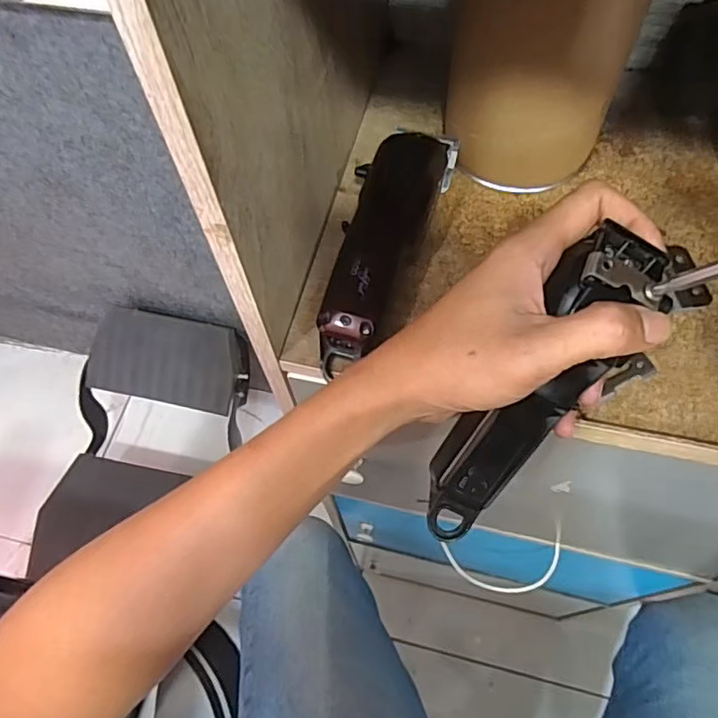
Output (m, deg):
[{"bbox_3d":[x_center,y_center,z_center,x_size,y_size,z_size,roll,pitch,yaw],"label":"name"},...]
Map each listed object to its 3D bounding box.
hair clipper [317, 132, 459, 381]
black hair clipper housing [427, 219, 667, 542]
[{"bbox_3d":[0.015,-0.078,0.353,0.049,0.038,0.163,17,65,11],"label":"hair clipper"},{"bbox_3d":[0.084,0.018,0.288,0.044,0.030,0.174,34,109,18],"label":"black hair clipper housing"}]

